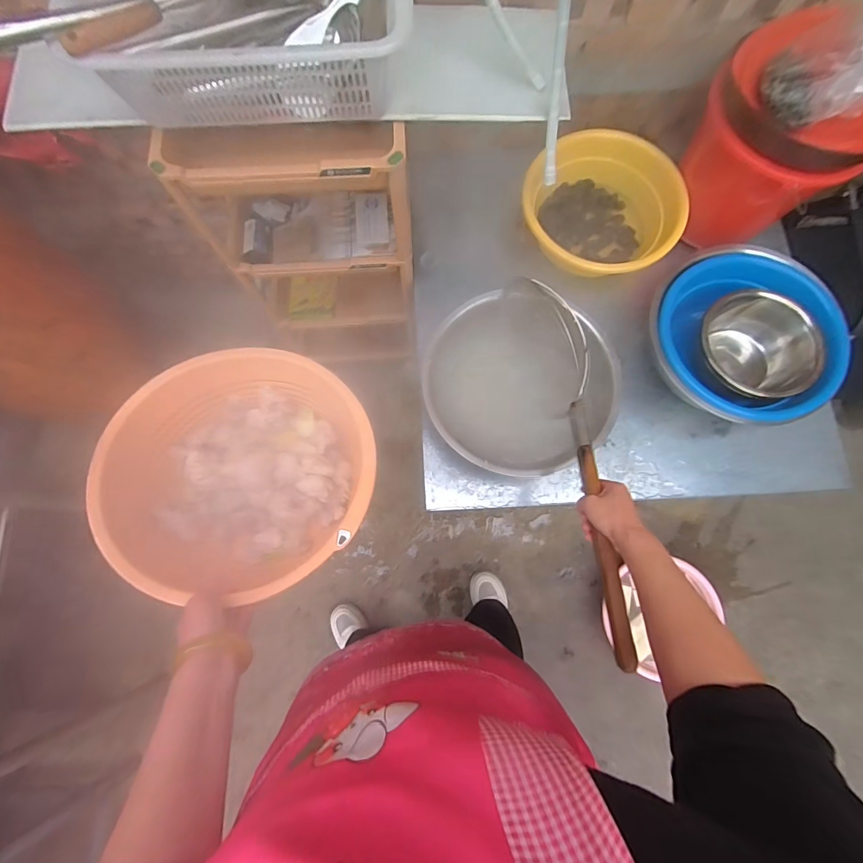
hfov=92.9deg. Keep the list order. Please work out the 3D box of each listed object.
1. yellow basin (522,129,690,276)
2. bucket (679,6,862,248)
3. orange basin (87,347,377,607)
[{"bbox_3d":[0.382,-0.501,0.929,0.331,0.119,0.324,0,77,1],"label":"yellow basin"},{"bbox_3d":[0.687,-0.570,0.826,0.303,0.288,0.303,0,77,1],"label":"bucket"},{"bbox_3d":[-0.249,0.046,0.579,0.342,0.140,0.310,14,77,4],"label":"orange basin"}]

